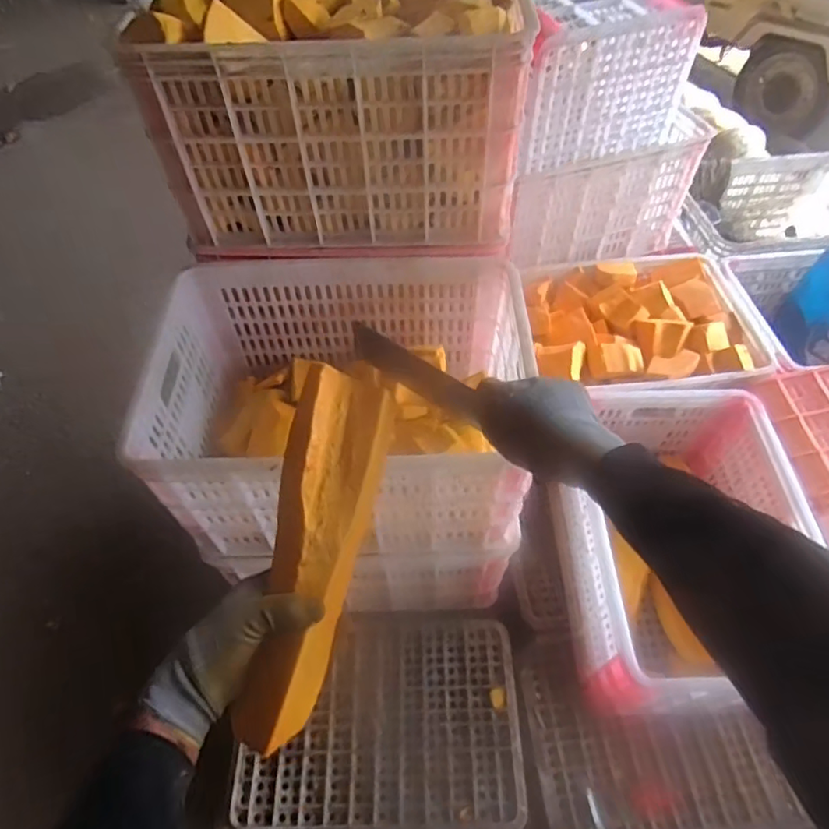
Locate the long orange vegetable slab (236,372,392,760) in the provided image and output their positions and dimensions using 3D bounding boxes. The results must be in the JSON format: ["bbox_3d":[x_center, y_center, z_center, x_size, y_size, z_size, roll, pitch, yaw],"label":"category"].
[{"bbox_3d":[-0.079,0.103,0.488,0.079,0.051,0.314,7,69,5],"label":"long orange vegetable slab"}]

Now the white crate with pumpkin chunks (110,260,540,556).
[{"bbox_3d":[-0.097,-0.010,0.860,0.492,0.271,0.341,-2,55,-1],"label":"white crate with pumpkin chunks"}]

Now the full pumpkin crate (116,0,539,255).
[{"bbox_3d":[-0.101,-0.460,0.833,0.463,0.288,0.307,-1,55,0],"label":"full pumpkin crate"}]

